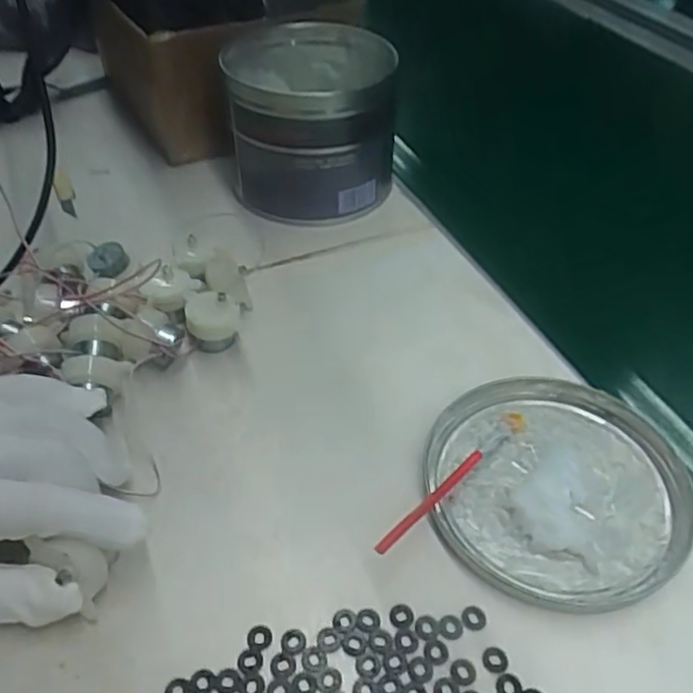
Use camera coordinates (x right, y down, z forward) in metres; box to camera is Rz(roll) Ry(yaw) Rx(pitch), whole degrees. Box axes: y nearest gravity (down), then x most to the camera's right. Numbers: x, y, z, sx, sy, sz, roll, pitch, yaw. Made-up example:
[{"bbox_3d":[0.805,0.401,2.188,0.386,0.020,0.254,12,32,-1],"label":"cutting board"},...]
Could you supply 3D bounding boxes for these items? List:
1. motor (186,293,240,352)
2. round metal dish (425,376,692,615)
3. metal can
[{"bbox_3d":[-0.081,-0.015,0.407,0.031,0.032,0.028,-7,45,-10],"label":"motor"},{"bbox_3d":[0.107,0.068,0.341,0.125,0.011,0.127,1,44,-1],"label":"round metal dish"},{"bbox_3d":[-0.026,-0.174,0.517,0.124,0.100,0.136,0,44,-2],"label":"metal can"}]

